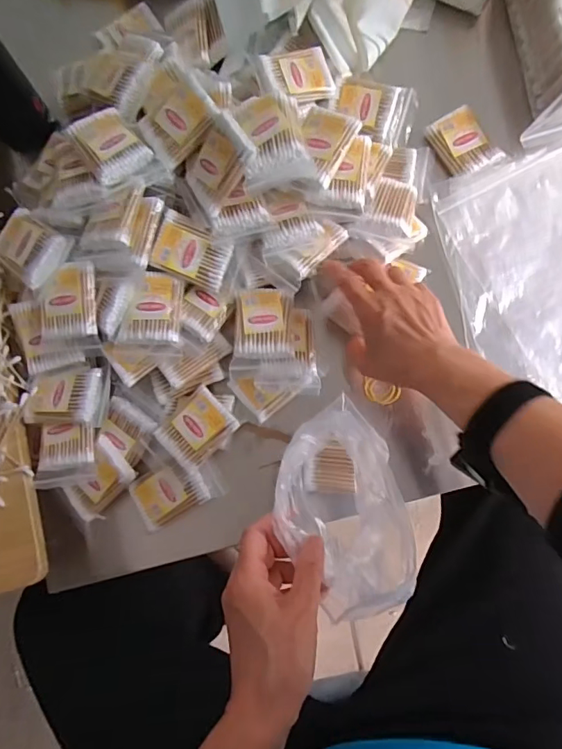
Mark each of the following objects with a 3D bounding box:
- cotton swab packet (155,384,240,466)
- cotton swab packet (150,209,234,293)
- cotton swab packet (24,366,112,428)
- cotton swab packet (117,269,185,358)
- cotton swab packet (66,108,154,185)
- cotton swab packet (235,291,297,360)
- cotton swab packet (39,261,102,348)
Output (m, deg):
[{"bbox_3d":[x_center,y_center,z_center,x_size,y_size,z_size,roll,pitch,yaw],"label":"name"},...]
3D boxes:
[{"bbox_3d":[-0.085,0.053,0.480,0.067,0.015,0.055,-43,81,-2],"label":"cotton swab packet"},{"bbox_3d":[-0.086,-0.121,0.465,0.073,0.011,0.054,21,92,-11],"label":"cotton swab packet"},{"bbox_3d":[-0.214,0.021,0.475,0.078,0.018,0.058,4,82,5],"label":"cotton swab packet"},{"bbox_3d":[-0.124,-0.060,0.465,0.058,0.017,0.076,10,90,-6],"label":"cotton swab packet"},{"bbox_3d":[-0.164,-0.220,0.454,0.053,0.023,0.077,-35,80,-1],"label":"cotton swab packet"},{"bbox_3d":[-0.017,-0.051,0.469,0.056,0.013,0.069,-2,81,5],"label":"cotton swab packet"},{"bbox_3d":[-0.206,-0.067,0.459,0.056,0.025,0.077,-3,94,4],"label":"cotton swab packet"}]

